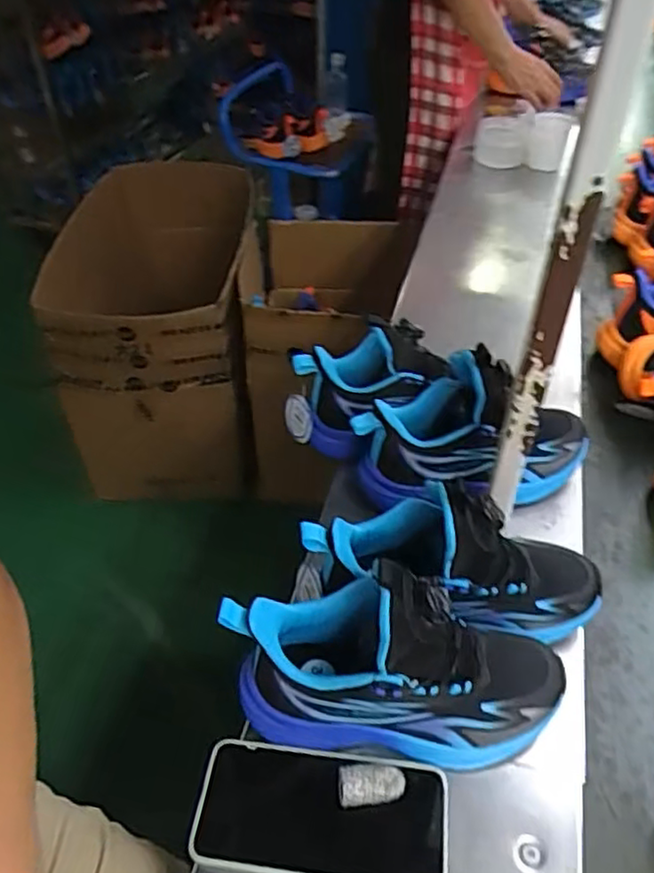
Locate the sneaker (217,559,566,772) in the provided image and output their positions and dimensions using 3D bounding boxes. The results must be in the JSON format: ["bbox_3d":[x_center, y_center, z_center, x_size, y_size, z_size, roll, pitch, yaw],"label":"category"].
[{"bbox_3d":[0.049,0.156,0.443,0.220,0.156,0.078,7,44,5],"label":"sneaker"}]

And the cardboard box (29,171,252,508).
[{"bbox_3d":[-0.366,-0.235,1.530,0.397,0.500,0.571,0,44,-2],"label":"cardboard box"}]

